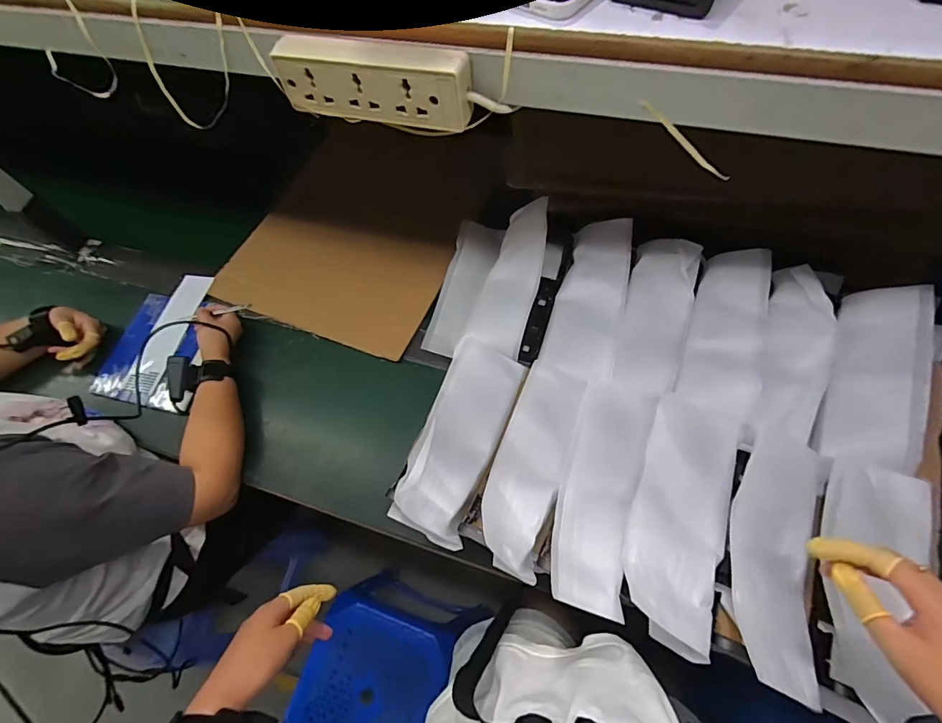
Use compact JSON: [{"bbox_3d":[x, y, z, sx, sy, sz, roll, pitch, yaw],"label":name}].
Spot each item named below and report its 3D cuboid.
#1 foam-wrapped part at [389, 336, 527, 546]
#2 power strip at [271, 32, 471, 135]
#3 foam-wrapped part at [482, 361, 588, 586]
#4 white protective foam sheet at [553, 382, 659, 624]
[{"bbox_3d":[-0.007,0.071,0.521,0.095,0.059,0.270,15,63,9],"label":"foam-wrapped part"},{"bbox_3d":[-0.083,-0.236,0.370,0.168,0.058,0.024,16,63,9],"label":"power strip"},{"bbox_3d":[0.070,0.109,0.497,0.079,0.040,0.240,19,64,11],"label":"foam-wrapped part"},{"bbox_3d":[0.144,0.128,0.472,0.079,0.036,0.254,17,63,10],"label":"white protective foam sheet"}]

